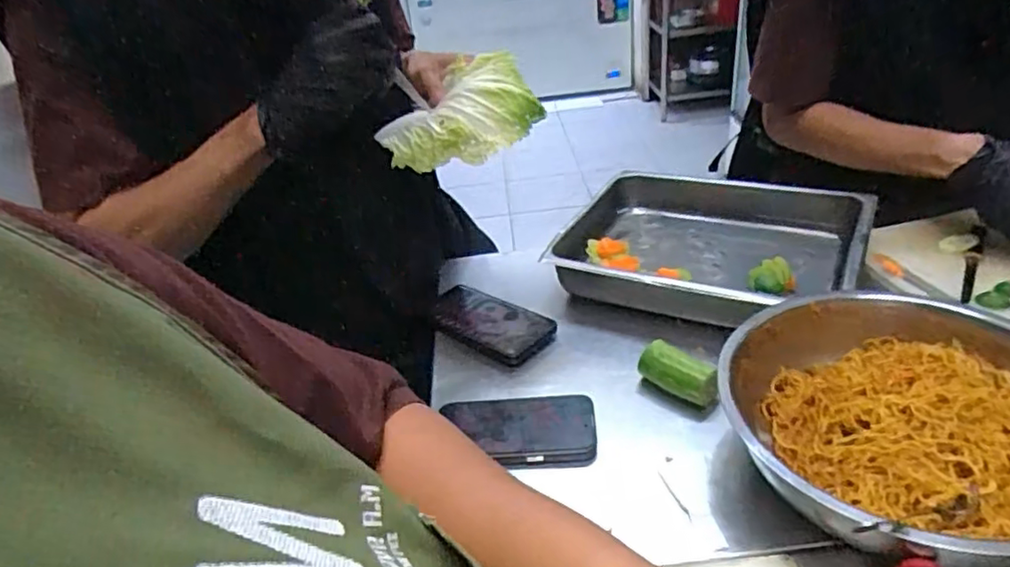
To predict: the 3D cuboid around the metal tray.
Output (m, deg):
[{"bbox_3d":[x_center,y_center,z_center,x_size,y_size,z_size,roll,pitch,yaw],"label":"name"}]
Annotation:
[{"bbox_3d":[0.241,-0.048,0.779,0.340,0.063,0.282,13,37,29],"label":"metal tray"}]

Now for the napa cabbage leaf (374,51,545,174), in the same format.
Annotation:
[{"bbox_3d":[-0.046,-0.172,0.653,0.147,0.083,0.127,-19,34,-17],"label":"napa cabbage leaf"}]

